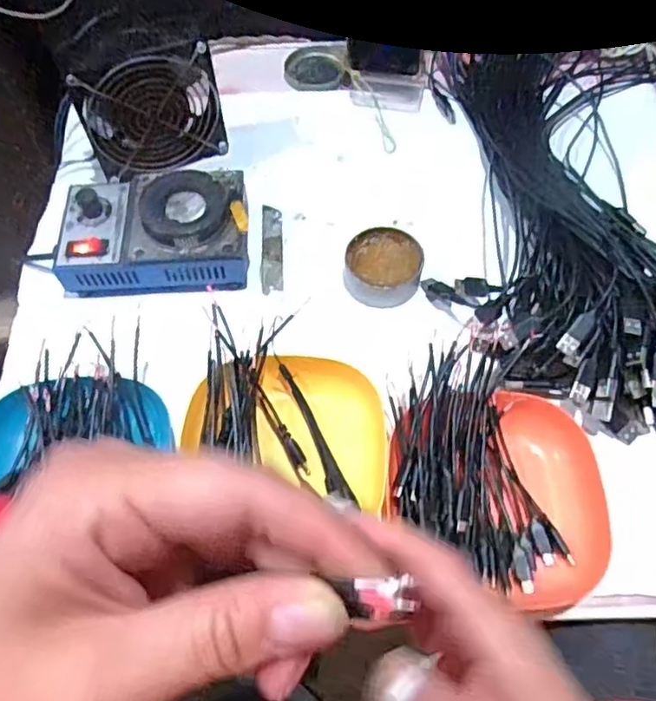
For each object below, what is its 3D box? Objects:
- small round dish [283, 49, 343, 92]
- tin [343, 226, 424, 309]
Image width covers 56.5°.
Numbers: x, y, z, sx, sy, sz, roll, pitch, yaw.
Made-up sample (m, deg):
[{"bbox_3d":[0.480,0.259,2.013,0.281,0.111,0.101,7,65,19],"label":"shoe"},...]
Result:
[{"bbox_3d":[-0.015,-0.299,0.650,0.062,0.008,0.055,8,63,6],"label":"small round dish"},{"bbox_3d":[0.047,-0.070,0.509,0.062,0.026,0.065,-1,62,1],"label":"tin"}]

